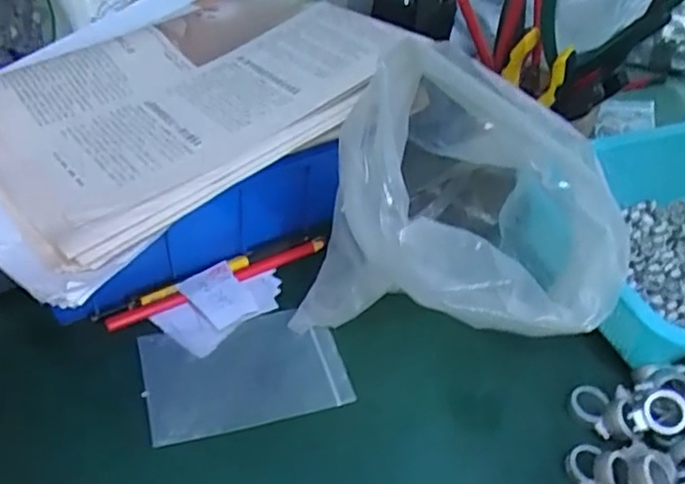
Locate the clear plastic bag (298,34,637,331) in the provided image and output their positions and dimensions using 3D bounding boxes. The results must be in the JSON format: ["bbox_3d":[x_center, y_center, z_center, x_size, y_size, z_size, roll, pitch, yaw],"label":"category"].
[{"bbox_3d":[0.070,-0.025,0.399,0.176,0.173,0.161,9,44,2],"label":"clear plastic bag"}]

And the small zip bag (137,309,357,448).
[{"bbox_3d":[-0.063,0.082,0.405,0.123,0.006,0.078,-9,47,-18],"label":"small zip bag"}]

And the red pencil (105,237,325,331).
[{"bbox_3d":[-0.085,0.028,0.449,0.165,0.007,0.010,-19,50,-25],"label":"red pencil"}]

